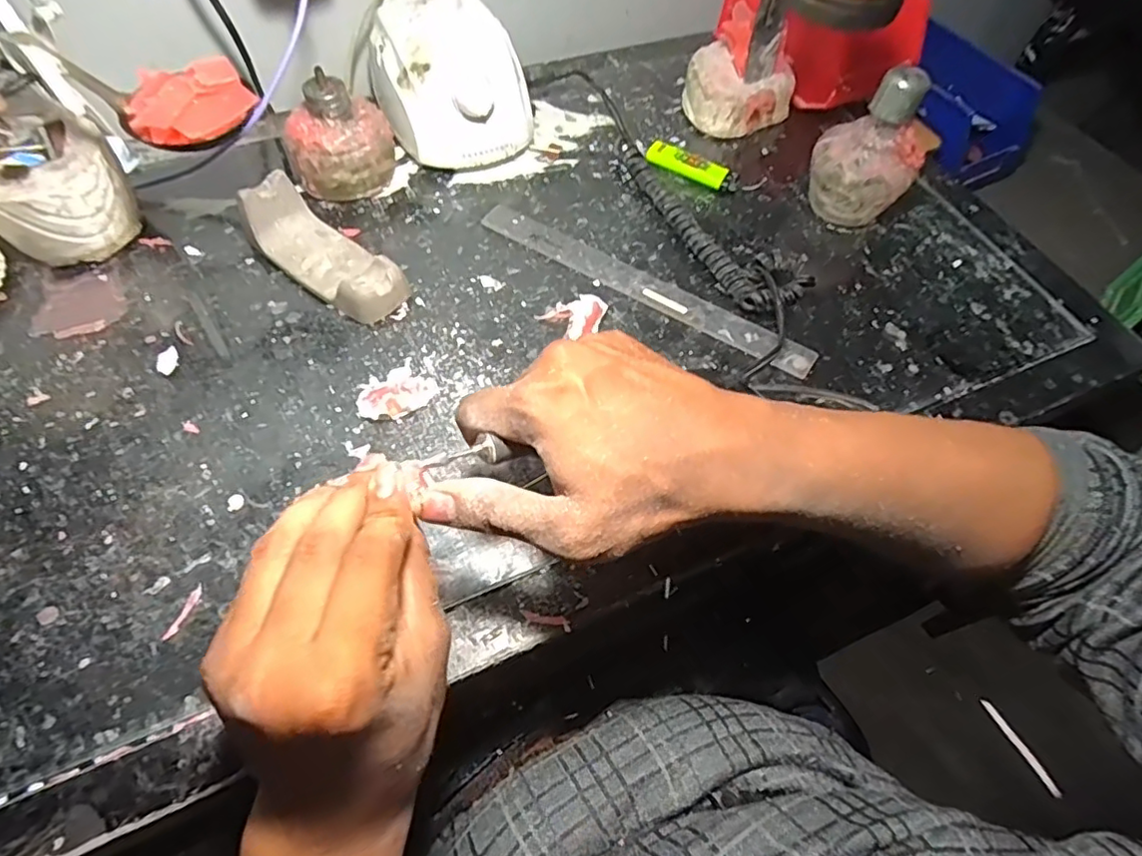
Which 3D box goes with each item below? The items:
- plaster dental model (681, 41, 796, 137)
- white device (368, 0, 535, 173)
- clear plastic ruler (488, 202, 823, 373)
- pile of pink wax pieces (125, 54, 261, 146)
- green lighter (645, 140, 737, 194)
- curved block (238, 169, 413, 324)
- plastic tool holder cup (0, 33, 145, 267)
[{"bbox_3d":[0.148,-0.298,0.550,0.091,0.042,0.074,25,61,10],"label":"plaster dental model"},{"bbox_3d":[-0.102,-0.280,0.495,0.105,0.082,0.140,-24,64,-17],"label":"white device"},{"bbox_3d":[0.052,-0.105,0.447,0.263,0.004,0.027,30,62,13],"label":"clear plastic ruler"},{"bbox_3d":[-0.215,-0.185,0.346,0.063,0.018,0.051,-10,61,-10],"label":"pile of pink wax pieces"},{"bbox_3d":[0.100,-0.219,0.515,0.077,0.014,0.020,24,61,10],"label":"green lighter"},{"bbox_3d":[-0.167,-0.121,0.418,0.118,0.042,0.050,40,64,18],"label":"curved block"},{"bbox_3d":[-0.343,-0.170,0.392,0.086,0.113,0.086,2,59,-3],"label":"plastic tool holder cup"}]

